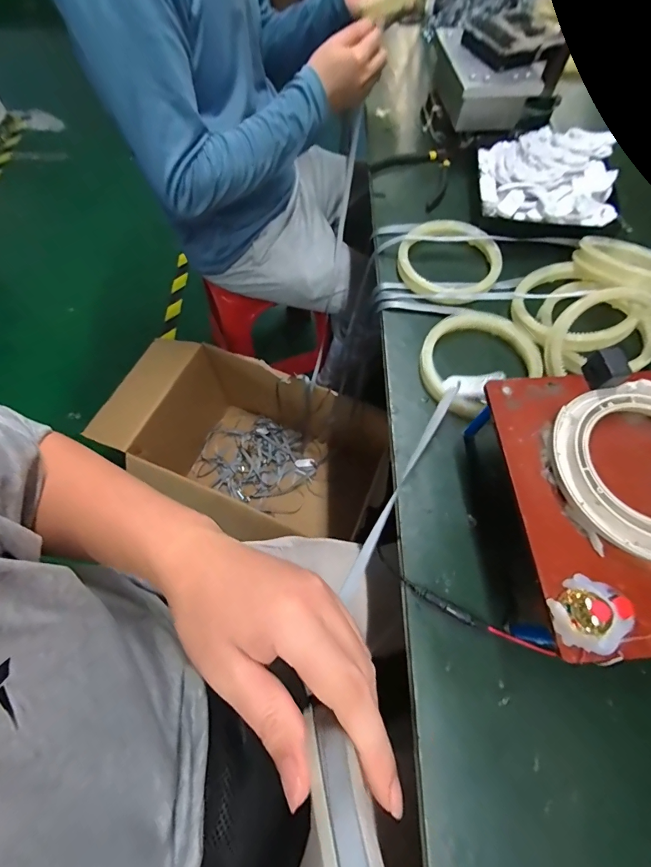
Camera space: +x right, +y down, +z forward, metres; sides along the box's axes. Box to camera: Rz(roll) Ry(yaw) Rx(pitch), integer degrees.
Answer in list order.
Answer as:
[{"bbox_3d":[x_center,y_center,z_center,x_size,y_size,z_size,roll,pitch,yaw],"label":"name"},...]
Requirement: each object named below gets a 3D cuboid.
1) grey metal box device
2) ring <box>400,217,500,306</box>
[{"bbox_3d":[0.229,-0.517,0.550,0.116,0.062,0.140,-9,66,-5],"label":"grey metal box device"},{"bbox_3d":[0.156,-0.212,0.464,0.118,0.023,0.129,-2,69,5],"label":"ring"}]

